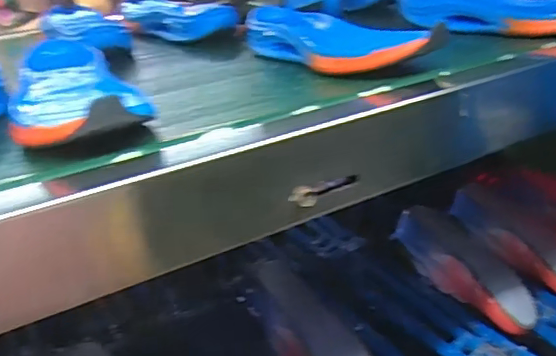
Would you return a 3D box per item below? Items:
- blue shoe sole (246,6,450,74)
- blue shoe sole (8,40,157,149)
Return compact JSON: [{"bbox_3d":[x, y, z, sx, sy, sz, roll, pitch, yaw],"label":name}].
[{"bbox_3d":[0.063,-0.151,0.615,0.090,0.048,0.281,-23,31,-29],"label":"blue shoe sole"},{"bbox_3d":[-0.192,-0.087,0.504,0.091,0.032,0.282,-17,28,-20],"label":"blue shoe sole"}]

